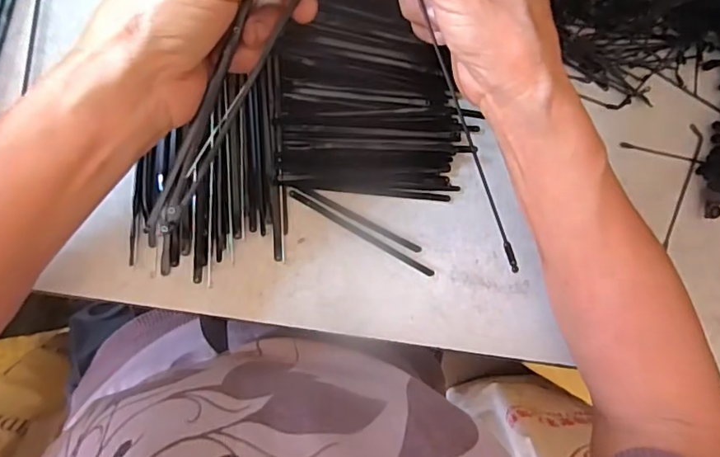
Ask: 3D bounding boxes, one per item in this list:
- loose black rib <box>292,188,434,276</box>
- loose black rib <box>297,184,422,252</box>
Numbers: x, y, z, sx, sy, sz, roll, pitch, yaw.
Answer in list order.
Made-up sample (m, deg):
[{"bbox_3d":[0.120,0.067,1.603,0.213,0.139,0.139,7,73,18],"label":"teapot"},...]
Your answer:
[{"bbox_3d":[0.002,0.003,0.324,0.098,0.004,0.005,31,87,-9],"label":"loose black rib"},{"bbox_3d":[0.001,-0.005,0.324,0.081,0.004,0.005,29,87,-9],"label":"loose black rib"}]

